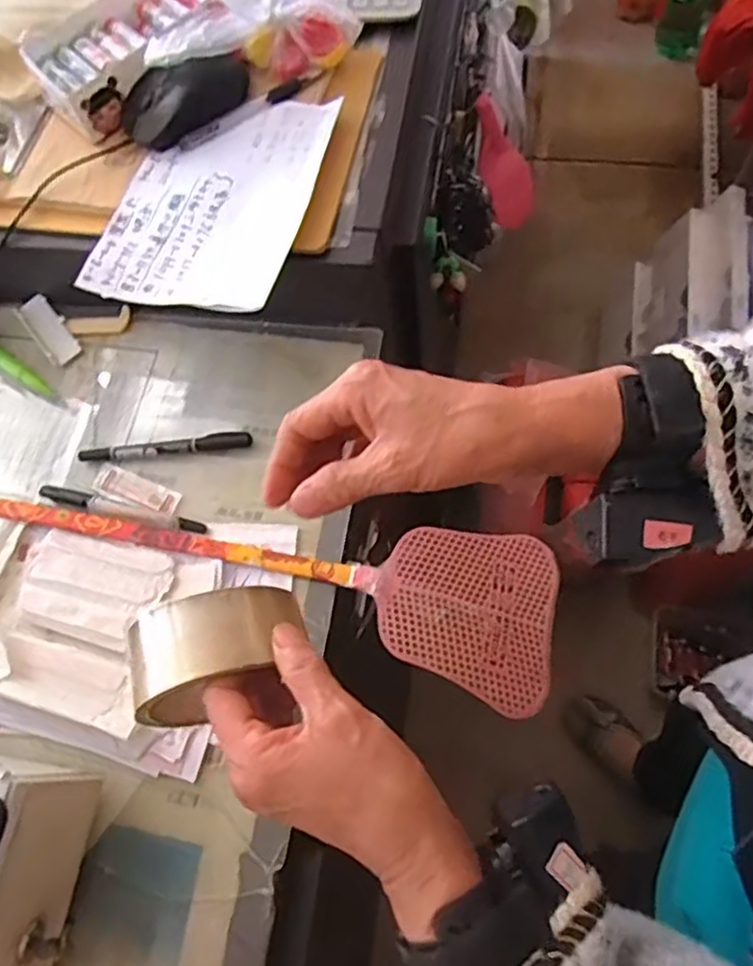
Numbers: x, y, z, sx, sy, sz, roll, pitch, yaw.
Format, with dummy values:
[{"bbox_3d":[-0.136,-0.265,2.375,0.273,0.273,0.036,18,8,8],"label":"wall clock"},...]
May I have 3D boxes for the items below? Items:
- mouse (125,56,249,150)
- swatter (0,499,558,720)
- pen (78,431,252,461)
[{"bbox_3d":[-0.152,-0.310,0.546,0.108,0.038,0.057,-20,66,-6],"label":"mouse"},{"bbox_3d":[-0.206,0.058,0.499,0.669,0.024,0.124,7,59,3],"label":"swatter"},{"bbox_3d":[-0.167,-0.029,0.537,0.136,0.011,0.013,-4,65,1],"label":"pen"}]

